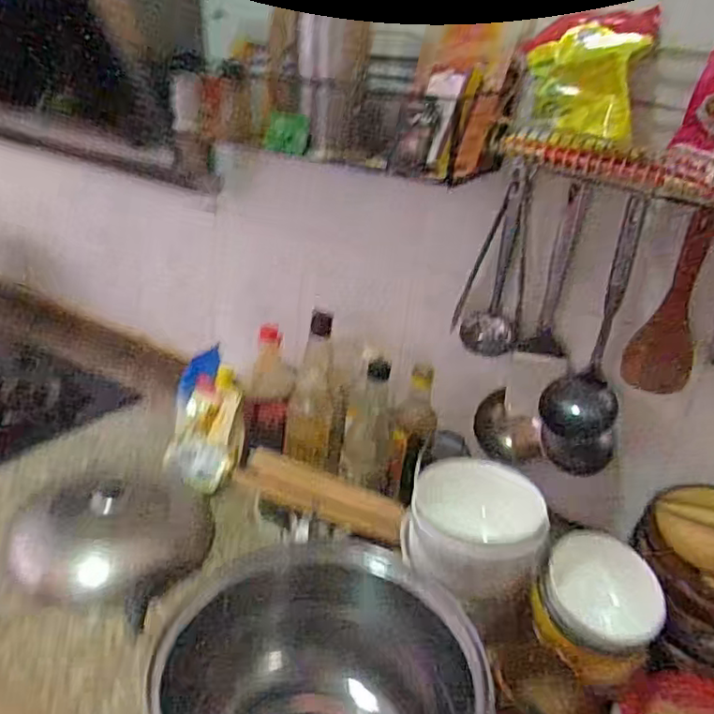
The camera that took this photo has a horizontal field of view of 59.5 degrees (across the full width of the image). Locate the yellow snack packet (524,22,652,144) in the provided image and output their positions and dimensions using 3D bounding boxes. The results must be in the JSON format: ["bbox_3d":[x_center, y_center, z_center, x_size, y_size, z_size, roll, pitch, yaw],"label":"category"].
[{"bbox_3d":[0.253,-0.307,0.696,0.125,0.107,0.044,27,32,37],"label":"yellow snack packet"}]

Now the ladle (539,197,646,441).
[{"bbox_3d":[0.319,-0.040,0.820,0.093,0.317,0.034,14,26,16],"label":"ladle"}]

